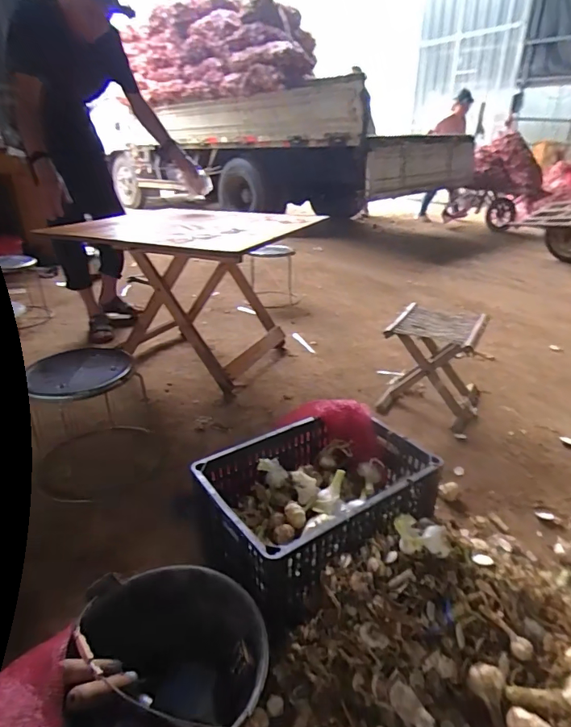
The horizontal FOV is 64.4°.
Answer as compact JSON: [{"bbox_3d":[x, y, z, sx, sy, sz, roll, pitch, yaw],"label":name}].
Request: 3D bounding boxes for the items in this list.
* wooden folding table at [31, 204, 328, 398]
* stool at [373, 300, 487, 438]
[{"bbox_3d":[-0.351,-0.260,1.808,0.746,0.591,0.798,8,26,17],"label":"wooden folding table"},{"bbox_3d":[0.508,0.010,1.549,0.306,0.312,0.307,12,28,25],"label":"stool"}]

